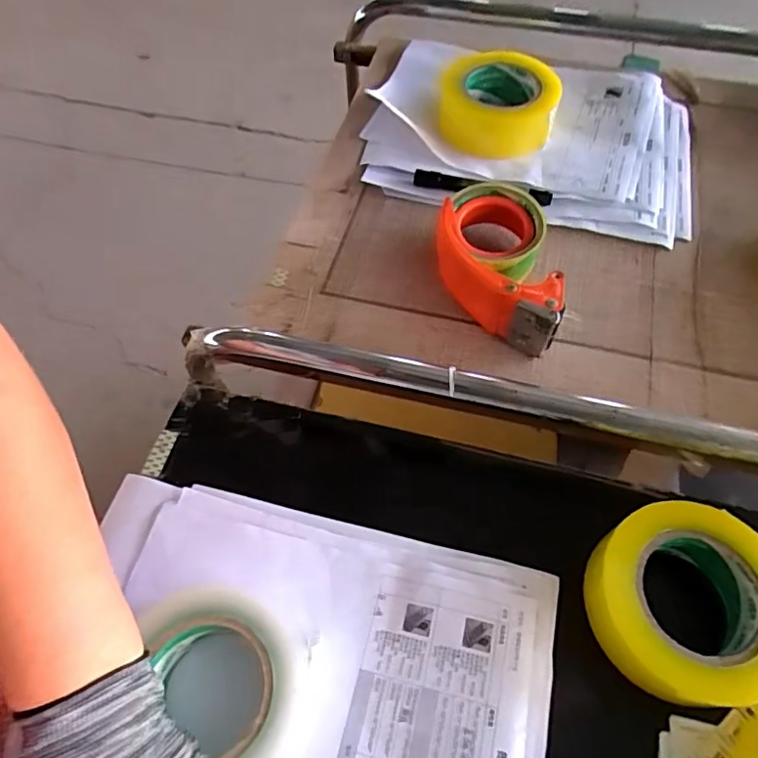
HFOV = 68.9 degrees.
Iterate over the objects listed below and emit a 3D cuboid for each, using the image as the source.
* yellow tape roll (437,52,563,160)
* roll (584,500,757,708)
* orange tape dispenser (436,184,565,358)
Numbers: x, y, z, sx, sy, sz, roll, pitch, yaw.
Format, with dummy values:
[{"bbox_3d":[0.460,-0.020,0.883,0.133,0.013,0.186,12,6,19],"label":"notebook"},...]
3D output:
[{"bbox_3d":[0.125,-0.290,0.573,0.115,0.048,0.111,0,60,1],"label":"yellow tape roll"},{"bbox_3d":[0.204,0.148,0.369,0.113,0.053,0.118,-1,62,1],"label":"roll"},{"bbox_3d":[0.097,-0.097,0.473,0.091,0.061,0.150,-1,62,1],"label":"orange tape dispenser"}]

